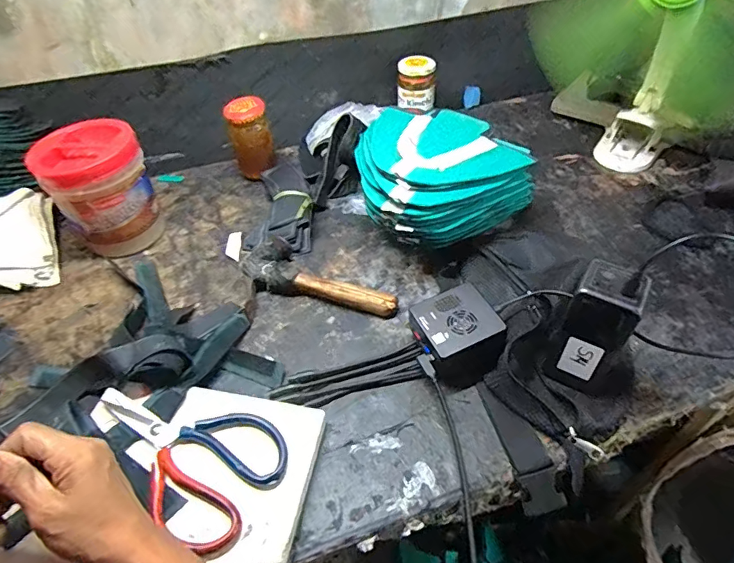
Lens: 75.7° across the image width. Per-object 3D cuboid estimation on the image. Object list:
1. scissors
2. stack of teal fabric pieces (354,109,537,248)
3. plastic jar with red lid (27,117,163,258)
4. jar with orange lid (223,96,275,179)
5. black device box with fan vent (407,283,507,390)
[{"bbox_3d":[-0.167,0.143,0.421,0.191,0.015,0.110,24,53,22],"label":"scissors"},{"bbox_3d":[0.077,-0.132,0.619,0.213,0.126,0.198,-30,53,-23],"label":"stack of teal fabric pieces"},{"bbox_3d":[-0.341,-0.114,0.619,0.113,0.147,0.108,-1,47,1],"label":"plastic jar with red lid"},{"bbox_3d":[-0.174,-0.210,0.712,0.060,0.115,0.049,-14,48,-11],"label":"jar with orange lid"},{"bbox_3d":[0.093,0.058,0.494,0.077,0.053,0.086,-16,49,-12],"label":"black device box with fan vent"}]

